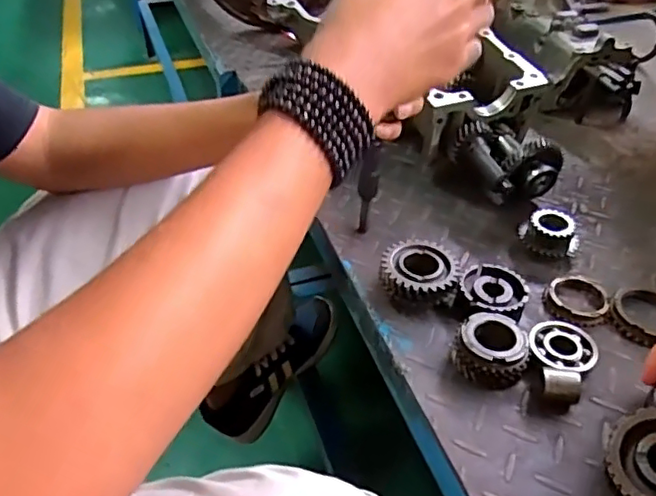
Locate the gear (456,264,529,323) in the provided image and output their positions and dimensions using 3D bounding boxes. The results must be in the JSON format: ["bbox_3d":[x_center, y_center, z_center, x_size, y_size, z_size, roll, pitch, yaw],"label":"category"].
[{"bbox_3d":[0.138,0.040,0.501,0.052,0.023,0.061,-5,39,-9],"label":"gear"}]

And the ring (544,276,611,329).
[{"bbox_3d":[0.213,0.044,0.508,0.053,0.011,0.049,1,38,-1],"label":"ring"}]

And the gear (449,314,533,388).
[{"bbox_3d":[0.123,0.078,0.448,0.055,0.034,0.045,19,41,20],"label":"gear"}]

